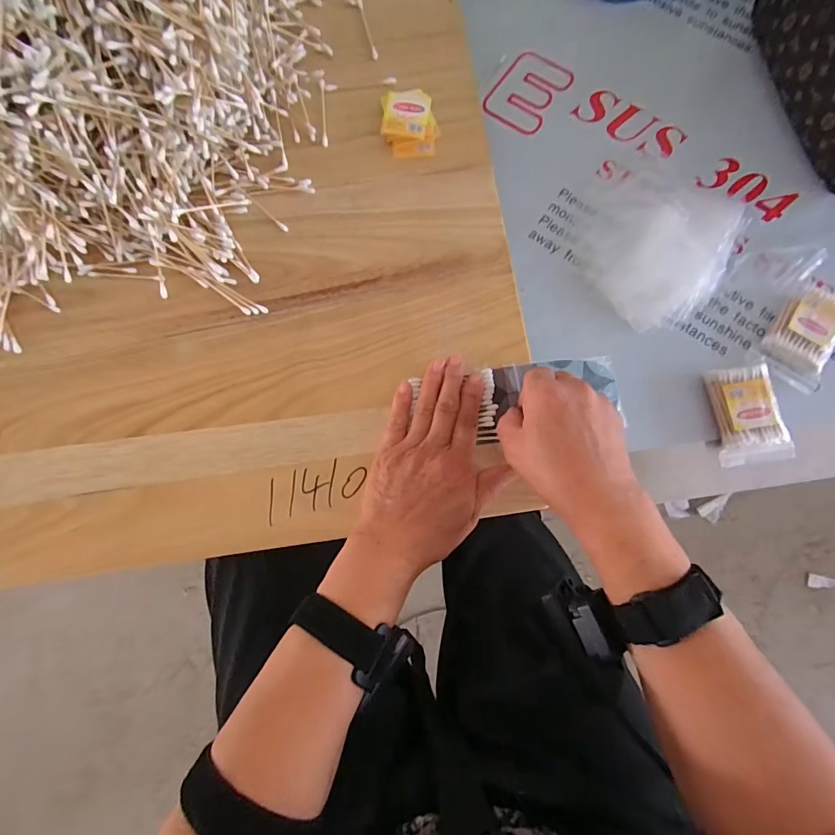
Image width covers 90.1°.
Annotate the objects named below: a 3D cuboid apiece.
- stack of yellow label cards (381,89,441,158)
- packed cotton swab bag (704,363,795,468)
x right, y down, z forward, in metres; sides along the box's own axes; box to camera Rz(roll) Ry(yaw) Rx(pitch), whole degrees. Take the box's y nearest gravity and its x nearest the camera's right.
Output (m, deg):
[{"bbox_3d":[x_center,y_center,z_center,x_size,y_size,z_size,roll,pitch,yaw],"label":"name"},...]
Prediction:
[{"bbox_3d":[-0.007,-0.277,0.393,0.051,0.015,0.058,-4,83,-1],"label":"stack of yellow label cards"},{"bbox_3d":[0.309,-0.002,0.391,0.057,0.022,0.089,-9,81,1],"label":"packed cotton swab bag"}]

